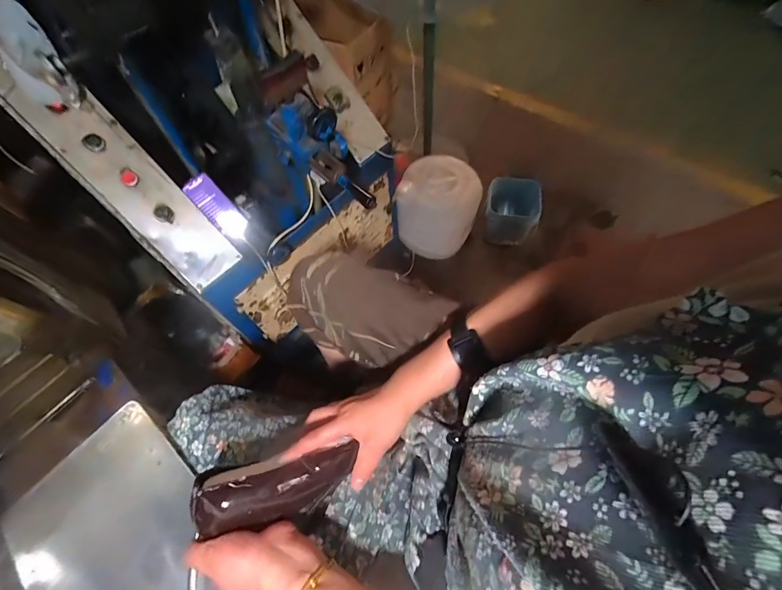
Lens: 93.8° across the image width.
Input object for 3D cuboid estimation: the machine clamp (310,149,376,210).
[{"bbox_3d":[-0.083,-0.211,0.669,0.154,0.036,0.047,35,69,21],"label":"machine clamp"}]

